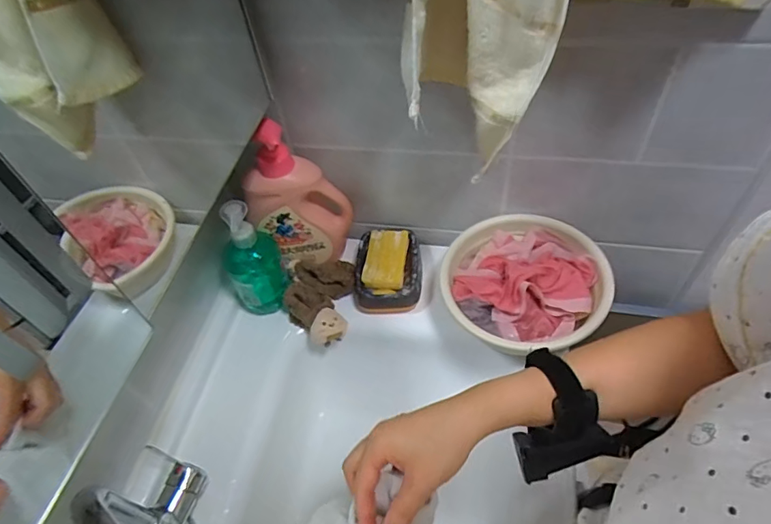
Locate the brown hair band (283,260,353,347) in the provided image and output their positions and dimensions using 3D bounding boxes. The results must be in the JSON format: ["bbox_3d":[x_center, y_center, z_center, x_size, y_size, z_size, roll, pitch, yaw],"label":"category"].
[{"bbox_3d":[-0.094,0.053,0.689,0.085,0.044,0.119,3,52,8],"label":"brown hair band"}]

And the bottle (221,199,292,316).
[{"bbox_3d":[-0.177,-0.002,0.638,0.076,0.182,0.044,-26,53,-14],"label":"bottle"}]

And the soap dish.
[{"bbox_3d":[0.007,0.010,0.705,0.107,0.065,0.120,-3,51,3],"label":"soap dish"}]

